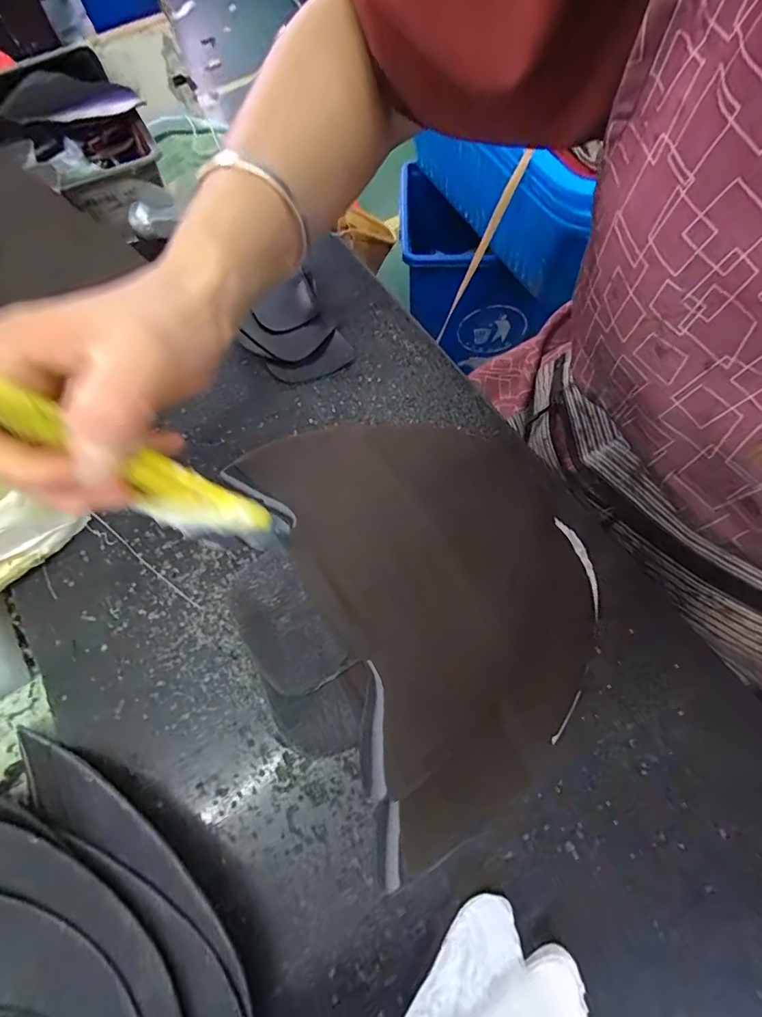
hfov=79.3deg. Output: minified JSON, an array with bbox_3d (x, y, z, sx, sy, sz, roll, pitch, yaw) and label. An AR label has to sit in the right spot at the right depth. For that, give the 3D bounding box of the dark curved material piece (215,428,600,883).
[{"bbox_3d":[0.030,0.034,0.254,0.151,0.013,0.222,-24,68,-10],"label":"dark curved material piece"}]

